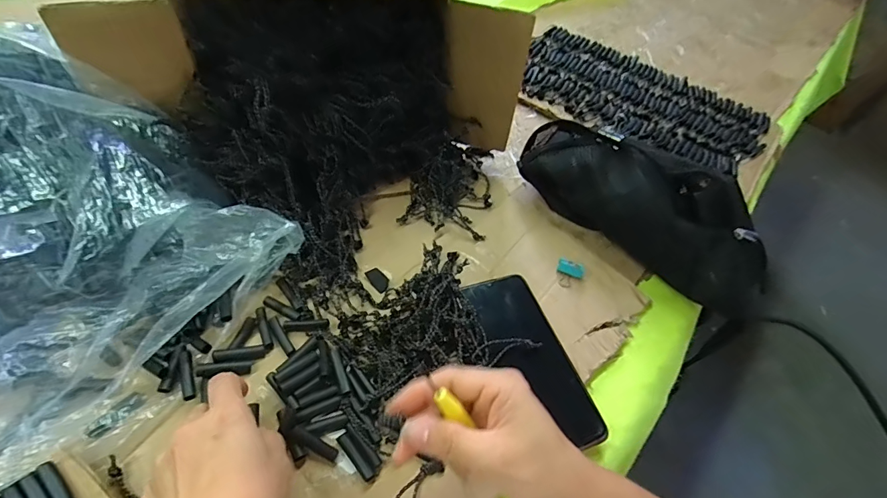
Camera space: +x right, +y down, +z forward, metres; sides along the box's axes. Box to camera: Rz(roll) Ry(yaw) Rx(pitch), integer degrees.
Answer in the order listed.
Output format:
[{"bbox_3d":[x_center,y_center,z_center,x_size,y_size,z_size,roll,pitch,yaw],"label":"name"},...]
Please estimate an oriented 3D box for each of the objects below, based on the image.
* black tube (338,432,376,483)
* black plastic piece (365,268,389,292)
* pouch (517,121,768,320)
[{"bbox_3d":[-0.063,0.150,0.311,0.010,0.008,0.037,-32,63,-29],"label":"black tube"},{"bbox_3d":[-0.062,0.029,0.409,0.016,0.004,0.027,-32,63,-29],"label":"black plastic piece"},{"bbox_3d":[0.210,-0.051,0.456,0.278,0.097,0.082,37,56,20],"label":"pouch"}]

